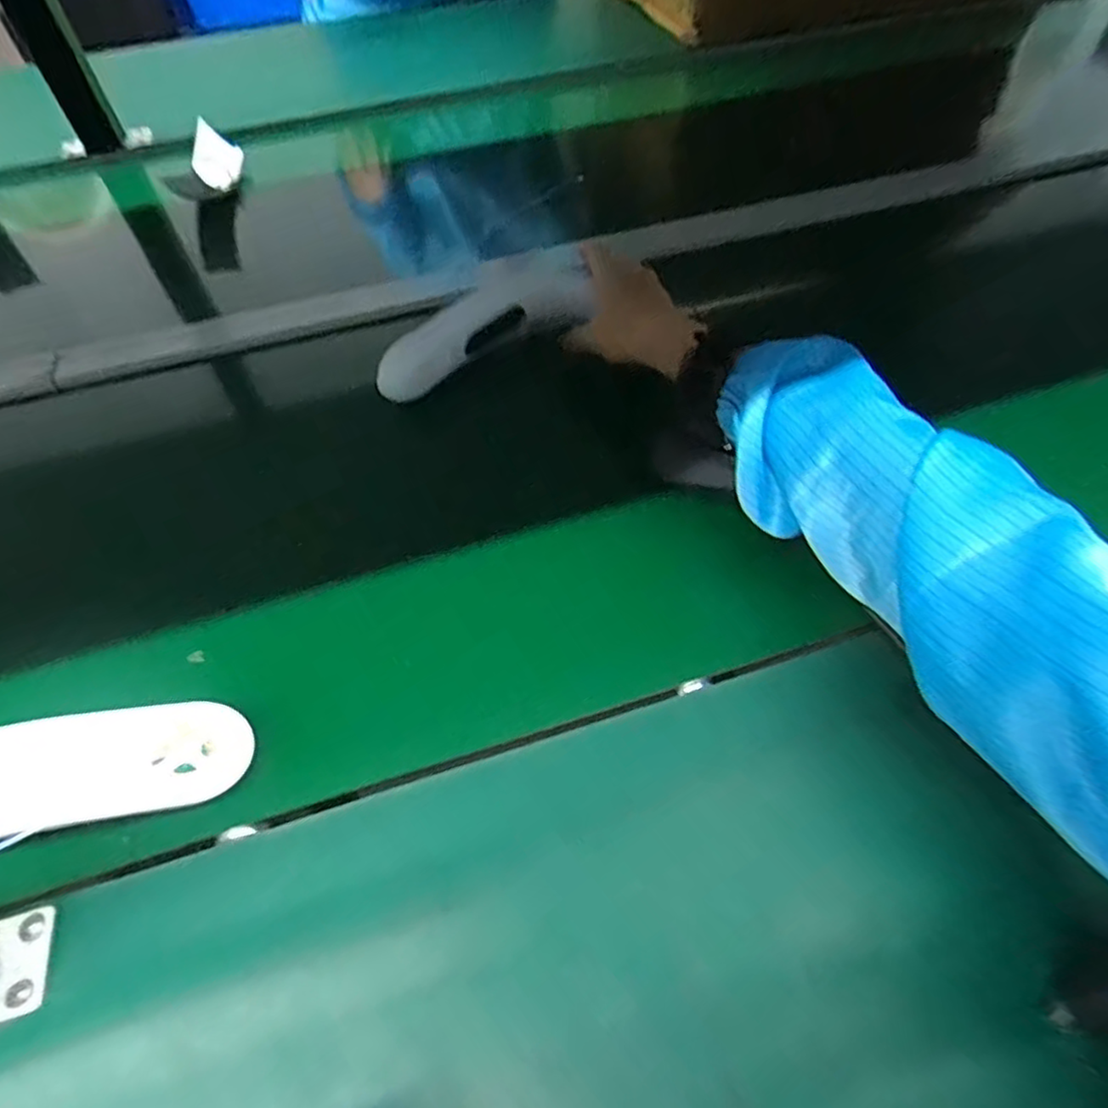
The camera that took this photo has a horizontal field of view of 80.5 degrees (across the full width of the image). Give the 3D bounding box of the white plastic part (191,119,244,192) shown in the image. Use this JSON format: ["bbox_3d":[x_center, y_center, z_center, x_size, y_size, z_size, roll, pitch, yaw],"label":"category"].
[{"bbox_3d":[-0.365,-0.432,0.707,0.050,0.026,0.125,-21,56,-11],"label":"white plastic part"}]

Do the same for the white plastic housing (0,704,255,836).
[{"bbox_3d":[-0.248,0.108,0.311,0.188,0.027,0.055,-13,54,-5],"label":"white plastic housing"}]

